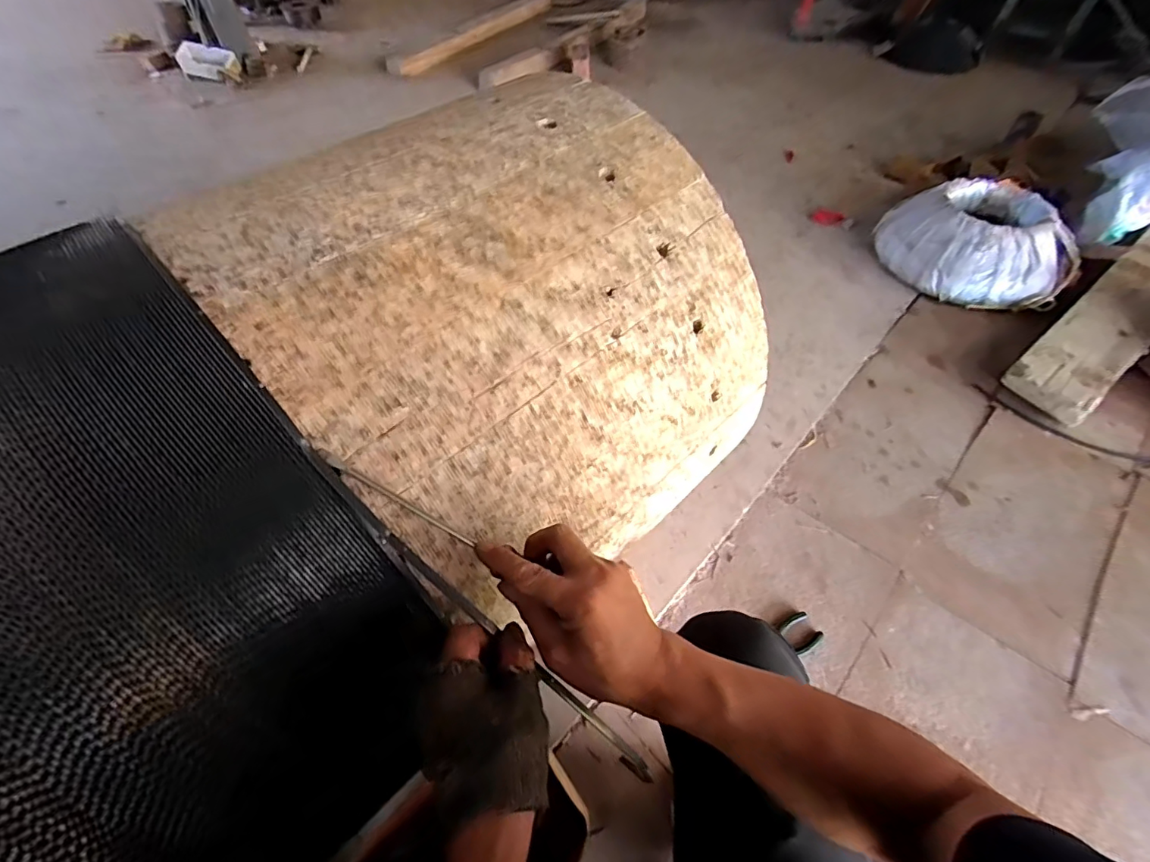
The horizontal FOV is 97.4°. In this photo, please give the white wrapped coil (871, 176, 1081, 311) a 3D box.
[{"bbox_3d":[1.052,-0.507,1.334,0.321,0.208,0.466,-19,55,-14],"label":"white wrapped coil"}]

